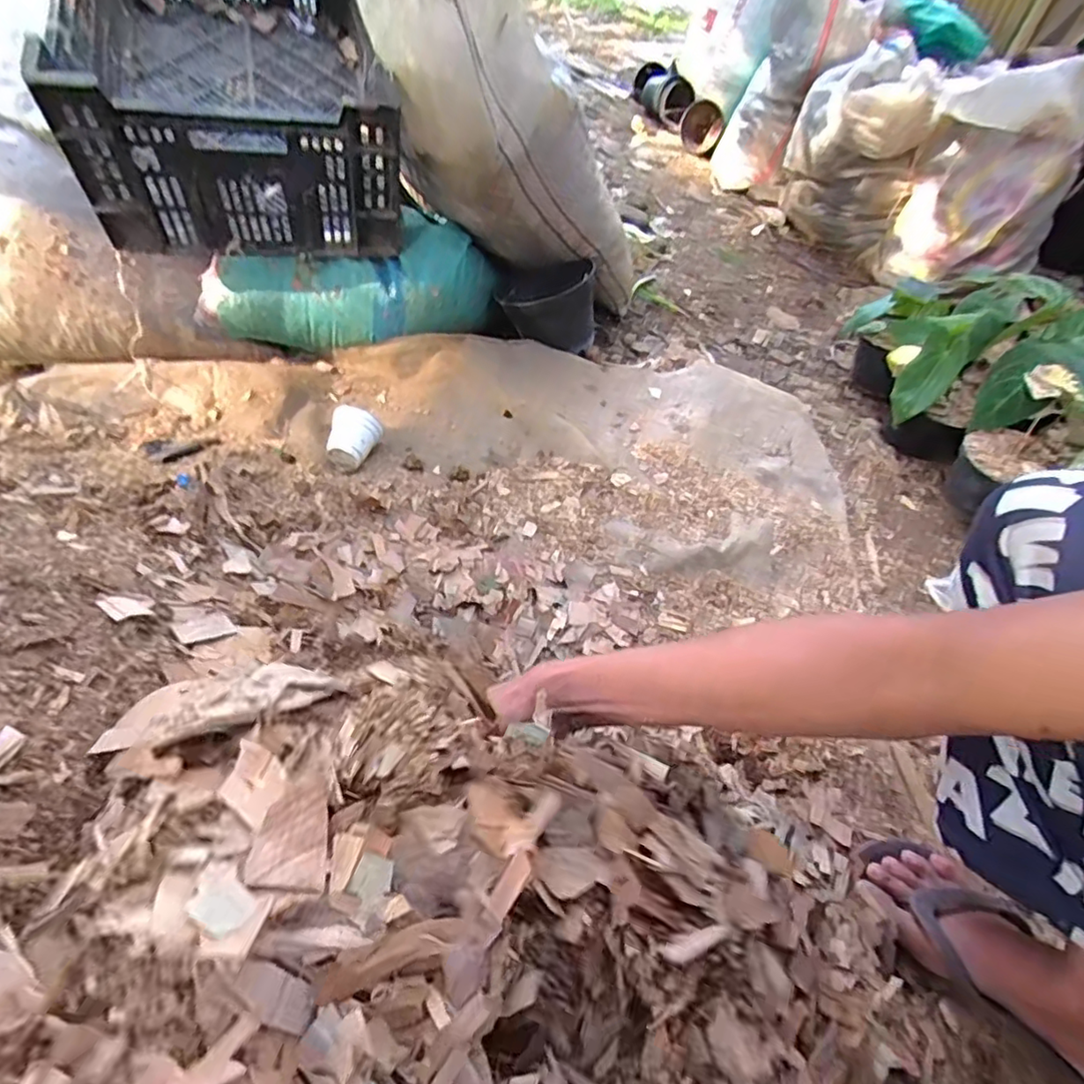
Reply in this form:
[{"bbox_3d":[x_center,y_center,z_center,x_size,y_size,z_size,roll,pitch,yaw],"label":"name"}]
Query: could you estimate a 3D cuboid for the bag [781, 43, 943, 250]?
[{"bbox_3d":[0.701,-0.875,1.362,0.291,0.356,0.191,25,54,13],"label":"bag"}]

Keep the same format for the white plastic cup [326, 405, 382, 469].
[{"bbox_3d":[-0.282,-0.153,0.885,0.070,0.070,0.064,3,53,-4],"label":"white plastic cup"}]

